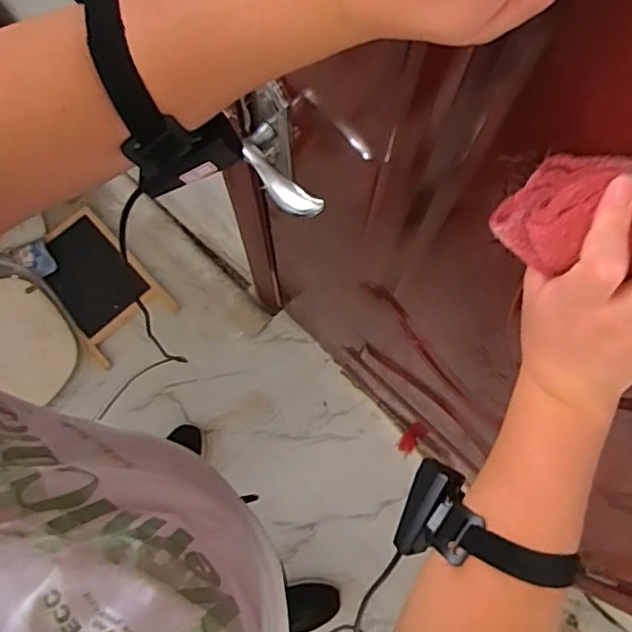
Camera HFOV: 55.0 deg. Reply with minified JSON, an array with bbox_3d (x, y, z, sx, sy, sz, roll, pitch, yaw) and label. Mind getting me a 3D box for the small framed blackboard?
[{"bbox_3d":[-0.590,-0.089,1.631,0.244,0.037,0.390,-40,80,-10],"label":"small framed blackboard"}]

